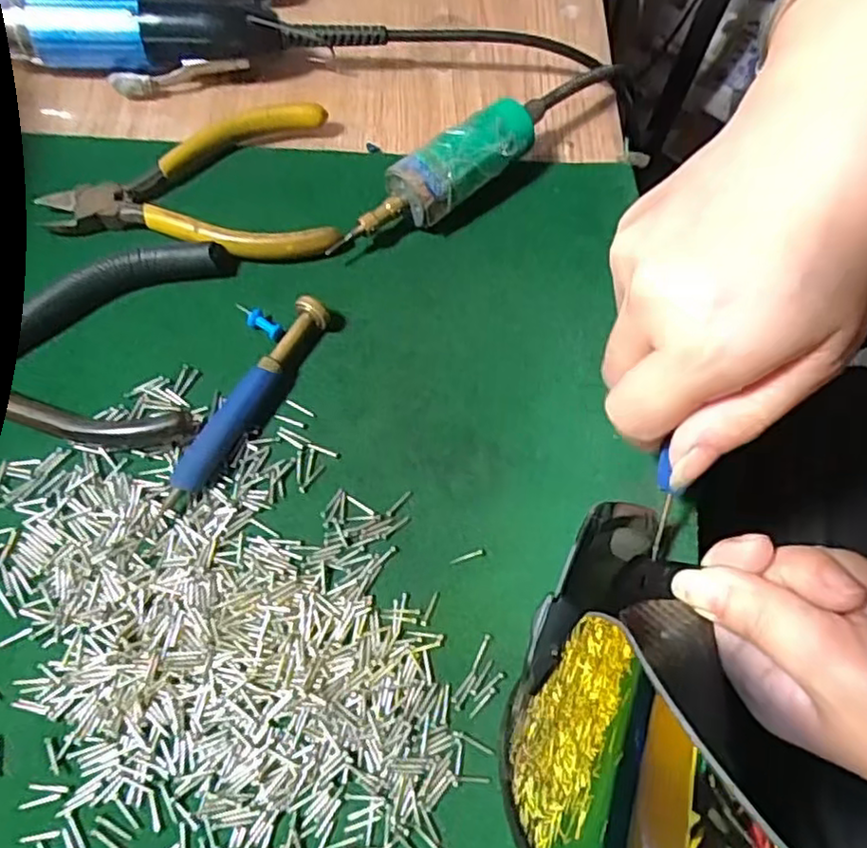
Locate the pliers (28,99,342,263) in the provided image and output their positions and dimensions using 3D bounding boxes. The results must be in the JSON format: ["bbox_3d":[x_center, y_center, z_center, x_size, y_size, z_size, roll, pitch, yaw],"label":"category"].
[{"bbox_3d":[-0.102,-0.105,0.291,0.120,0.015,0.077,2,65,-2],"label":"pliers"}]

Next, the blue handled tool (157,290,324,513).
[{"bbox_3d":[-0.068,-0.010,0.249,0.011,0.013,0.090,30,67,10],"label":"blue handled tool"}]

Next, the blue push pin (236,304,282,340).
[{"bbox_3d":[-0.070,-0.042,0.268,0.023,0.007,0.008,41,70,15],"label":"blue push pin"}]

